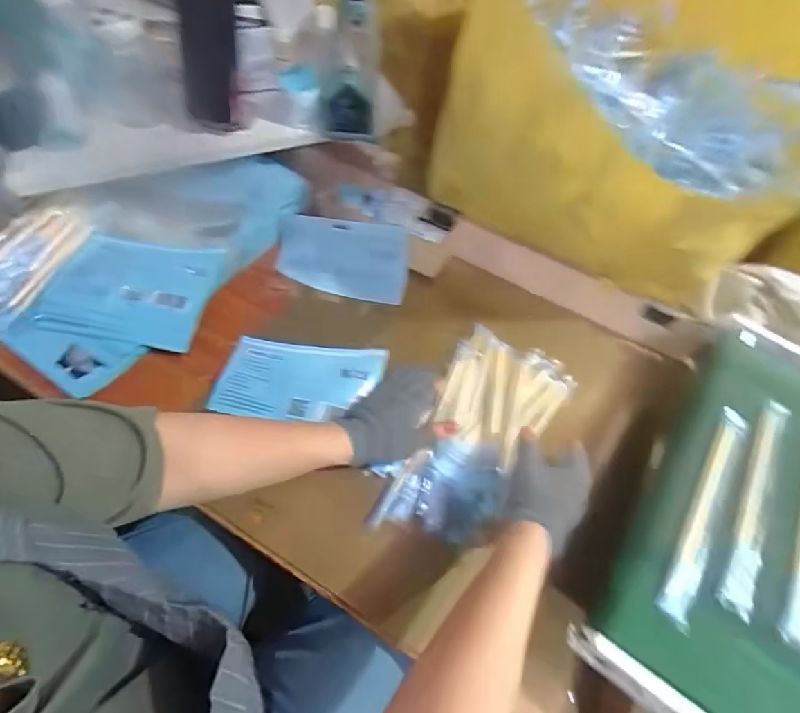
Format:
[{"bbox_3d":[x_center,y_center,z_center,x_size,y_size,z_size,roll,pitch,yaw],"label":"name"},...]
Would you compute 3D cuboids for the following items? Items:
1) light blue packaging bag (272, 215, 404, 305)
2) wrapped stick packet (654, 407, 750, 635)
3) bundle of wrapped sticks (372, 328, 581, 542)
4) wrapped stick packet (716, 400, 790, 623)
[{"bbox_3d":[-0.084,-0.144,0.707,0.186,0.007,0.111,7,92,1],"label":"light blue packaging bag"},{"bbox_3d":[0.284,0.139,0.444,0.026,0.008,0.224,32,60,15],"label":"wrapped stick packet"},{"bbox_3d":[0.091,0.084,0.564,0.138,0.046,0.285,31,61,14],"label":"bundle of wrapped sticks"},{"bbox_3d":[0.334,0.131,0.450,0.026,0.008,0.225,30,60,14],"label":"wrapped stick packet"}]

